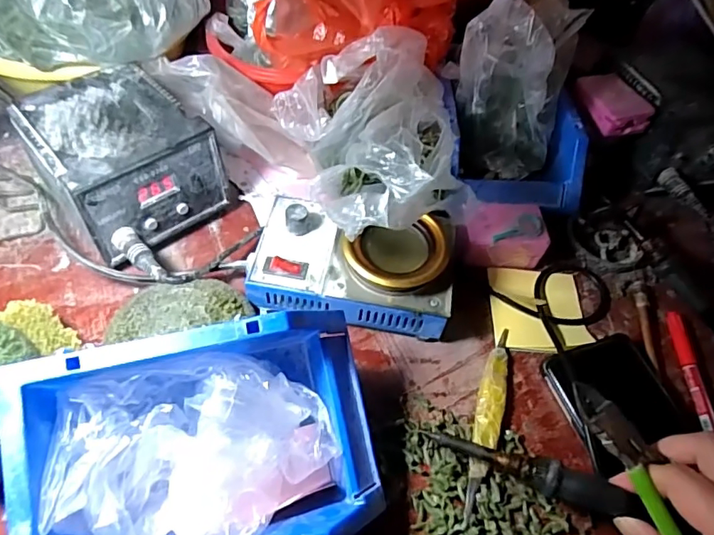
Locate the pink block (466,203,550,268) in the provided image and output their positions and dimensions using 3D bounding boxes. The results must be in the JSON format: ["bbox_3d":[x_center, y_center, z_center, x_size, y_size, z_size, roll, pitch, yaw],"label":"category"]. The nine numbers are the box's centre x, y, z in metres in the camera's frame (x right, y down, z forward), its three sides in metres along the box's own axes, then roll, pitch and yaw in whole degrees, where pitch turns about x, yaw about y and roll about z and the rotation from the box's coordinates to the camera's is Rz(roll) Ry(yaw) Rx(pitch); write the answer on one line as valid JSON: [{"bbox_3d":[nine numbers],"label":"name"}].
[{"bbox_3d":[0.121,-0.027,0.446,0.072,0.040,0.049,-2,54,-7],"label":"pink block"}]

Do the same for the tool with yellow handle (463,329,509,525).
[{"bbox_3d":[0.093,0.104,0.368,0.018,0.010,0.143,16,54,7],"label":"tool with yellow handle"}]

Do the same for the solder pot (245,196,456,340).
[{"bbox_3d":[-0.003,-0.002,0.407,0.150,0.063,0.090,10,54,2],"label":"solder pot"}]

